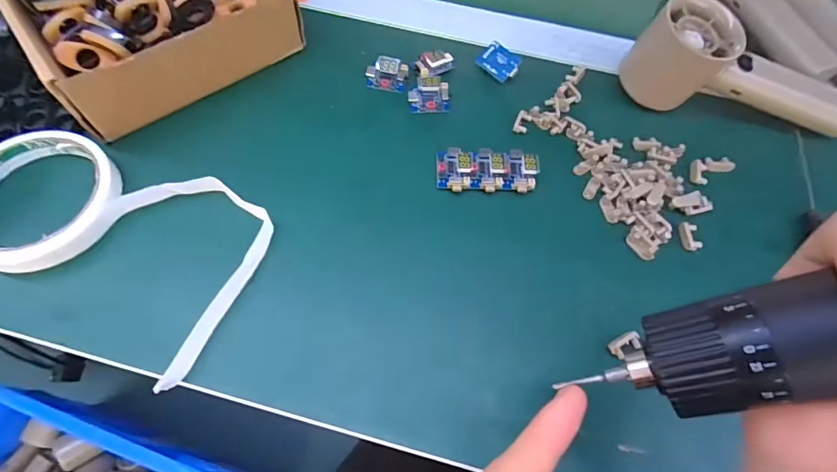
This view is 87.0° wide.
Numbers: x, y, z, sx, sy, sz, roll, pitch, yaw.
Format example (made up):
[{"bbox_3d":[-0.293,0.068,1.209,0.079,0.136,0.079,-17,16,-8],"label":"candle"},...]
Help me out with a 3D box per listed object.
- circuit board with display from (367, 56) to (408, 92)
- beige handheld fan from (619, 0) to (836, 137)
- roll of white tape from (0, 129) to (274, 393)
[{"bbox_3d":[-0.024,-0.120,0.330,0.030,0.015,0.022,3,63,-2],"label":"circuit board with display"},{"bbox_3d":[0.236,-0.118,0.315,0.162,0.063,0.047,15,63,4],"label":"beige handheld fan"},{"bbox_3d":[-0.187,-0.008,0.267,0.189,0.018,0.110,27,65,10],"label":"roll of white tape"}]

